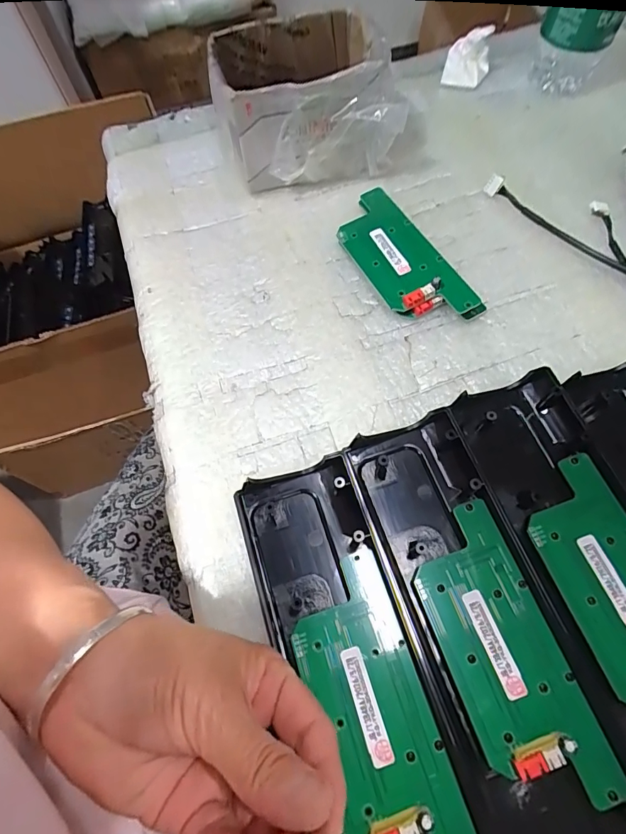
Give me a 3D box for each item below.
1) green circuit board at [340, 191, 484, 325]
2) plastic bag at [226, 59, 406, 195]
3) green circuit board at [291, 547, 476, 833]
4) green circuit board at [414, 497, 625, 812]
[{"bbox_3d":[0.063,-0.121,0.325,0.054,0.018,0.137,-24,67,-8],"label":"green circuit board"},{"bbox_3d":[0.006,-0.217,0.339,0.121,0.067,0.034,-17,66,-5],"label":"plastic bag"},{"bbox_3d":[0.028,0.138,0.208,0.052,0.006,0.135,-17,66,-5],"label":"green circuit board"},{"bbox_3d":[0.092,0.112,0.214,0.053,0.009,0.133,-18,66,-6],"label":"green circuit board"}]

